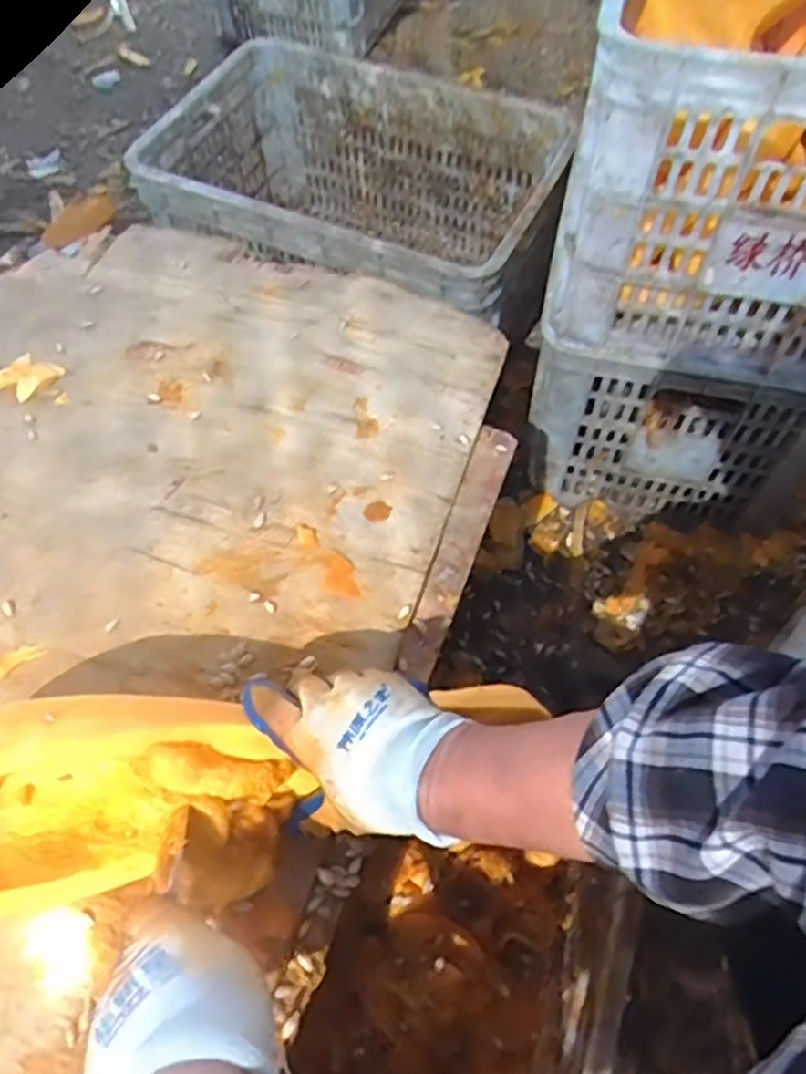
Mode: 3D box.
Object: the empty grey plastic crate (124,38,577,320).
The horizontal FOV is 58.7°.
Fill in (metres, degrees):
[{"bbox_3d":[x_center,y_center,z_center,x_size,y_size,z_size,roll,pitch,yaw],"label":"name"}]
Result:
[{"bbox_3d":[-0.060,-0.453,1.069,0.526,0.299,0.380,21,62,11],"label":"empty grey plastic crate"}]

